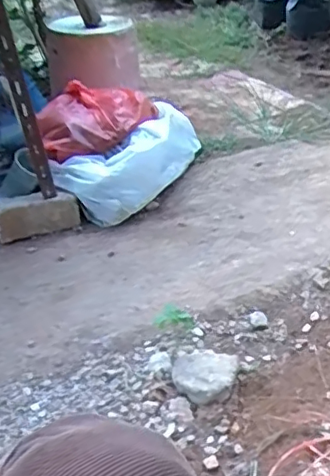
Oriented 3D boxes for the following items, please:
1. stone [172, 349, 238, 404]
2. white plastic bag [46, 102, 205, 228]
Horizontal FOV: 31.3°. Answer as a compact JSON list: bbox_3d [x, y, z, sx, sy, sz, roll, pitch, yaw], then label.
[{"bbox_3d":[0.068,0.241,1.043,0.106,0.039,0.117,6,34,19],"label":"stone"},{"bbox_3d":[-0.076,-0.226,1.676,0.213,0.159,0.524,15,38,27],"label":"white plastic bag"}]

